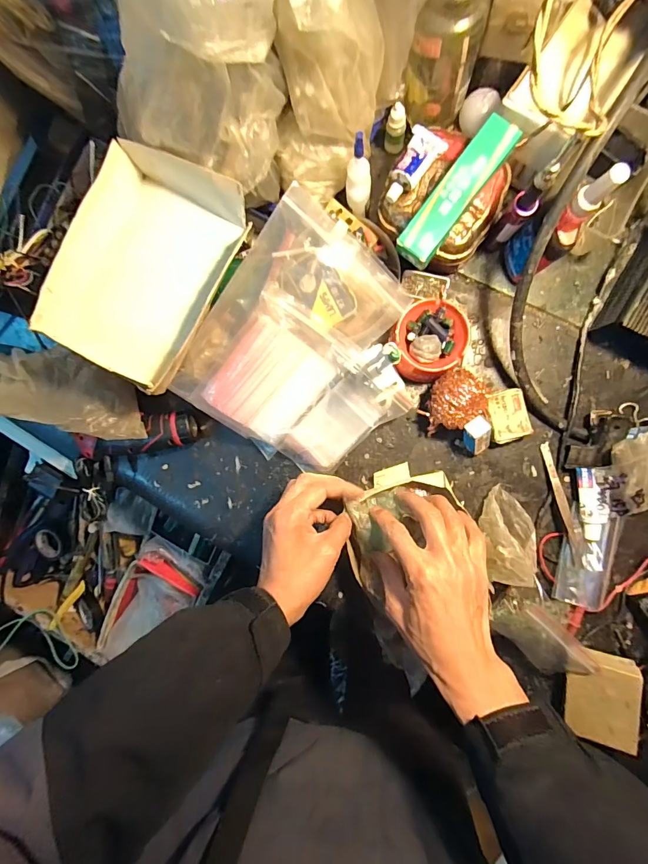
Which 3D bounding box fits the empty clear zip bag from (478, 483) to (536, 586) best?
[{"bbox_3d":[0.201,0.113,0.439,0.047,0.034,0.102,-4,66,5],"label":"empty clear zip bag"}]

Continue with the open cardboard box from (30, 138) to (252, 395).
[{"bbox_3d":[-0.169,-0.155,0.385,0.138,0.069,0.203,31,95,3],"label":"open cardboard box"}]

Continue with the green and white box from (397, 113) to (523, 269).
[{"bbox_3d":[0.125,-0.226,0.381,0.036,0.018,0.144,37,96,2],"label":"green and white box"}]

